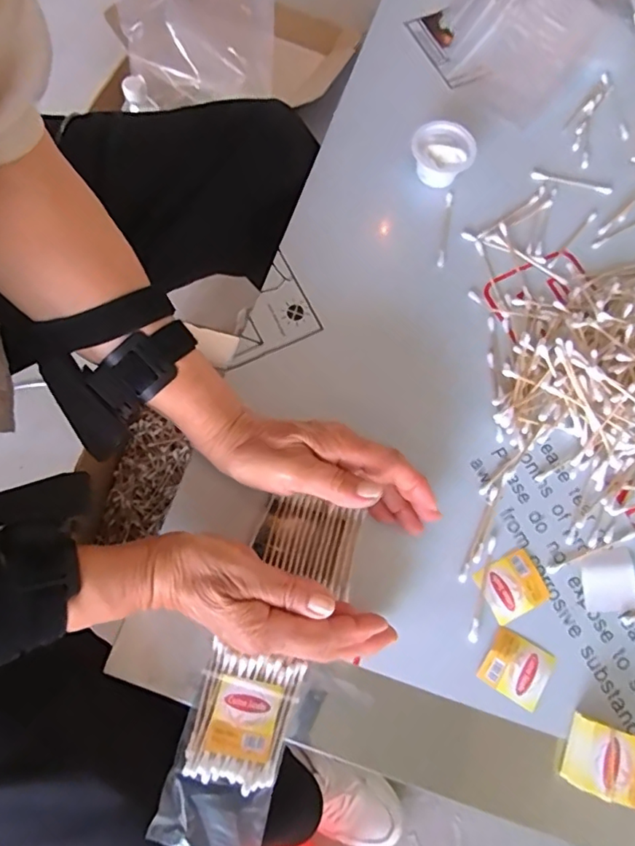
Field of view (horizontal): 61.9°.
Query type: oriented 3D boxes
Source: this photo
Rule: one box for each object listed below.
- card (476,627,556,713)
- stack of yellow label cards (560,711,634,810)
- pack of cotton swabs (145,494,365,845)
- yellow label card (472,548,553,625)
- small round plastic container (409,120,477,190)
[{"bbox_3d":[0.136,0.167,0.360,0.044,0.004,0.039,31,76,7],"label":"card"},{"bbox_3d":[0.187,0.218,0.340,0.052,0.024,0.041,19,75,4],"label":"stack of yellow label cards"},{"bbox_3d":[-0.033,0.159,0.353,0.077,0.019,0.218,20,67,4],"label":"pack of cotton swabs"},{"bbox_3d":[0.140,0.116,0.379,0.046,0.004,0.038,-26,76,-8],"label":"yellow label card"},{"bbox_3d":[0.109,-0.235,0.467,0.050,0.031,0.047,0,74,-1],"label":"small round plastic container"}]

